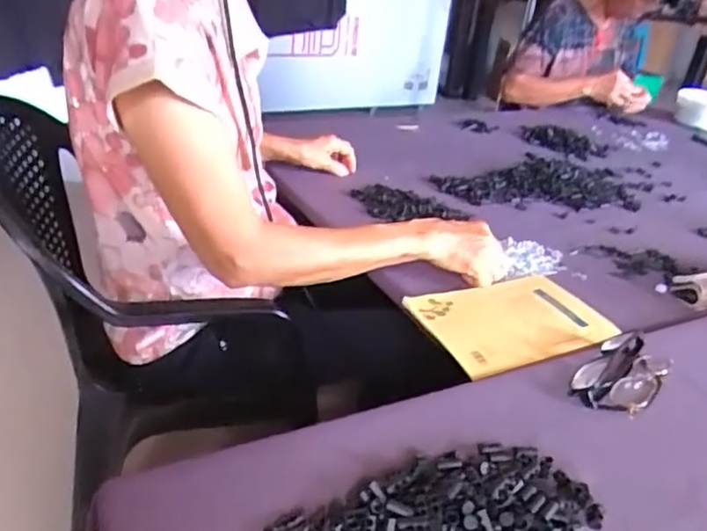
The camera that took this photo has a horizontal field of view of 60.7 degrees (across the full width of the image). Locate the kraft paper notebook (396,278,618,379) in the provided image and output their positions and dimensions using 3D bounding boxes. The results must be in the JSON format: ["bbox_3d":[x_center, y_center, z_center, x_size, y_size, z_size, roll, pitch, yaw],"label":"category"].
[{"bbox_3d":[0.186,0.061,0.682,0.220,0.008,0.143,-9,34,-27],"label":"kraft paper notebook"}]

